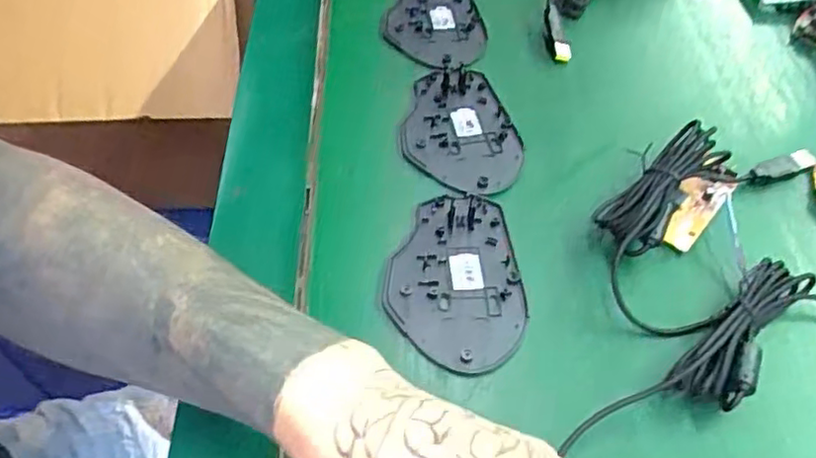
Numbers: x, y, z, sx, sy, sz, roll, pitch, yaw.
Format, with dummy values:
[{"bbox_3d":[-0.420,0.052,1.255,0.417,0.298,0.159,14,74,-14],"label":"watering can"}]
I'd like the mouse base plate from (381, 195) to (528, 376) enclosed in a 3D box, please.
[{"bbox_3d":[0.025,0.026,0.362,0.072,0.005,0.108,-1,52,-3],"label":"mouse base plate"}]

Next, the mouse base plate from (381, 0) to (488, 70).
[{"bbox_3d":[0.018,-0.158,0.505,0.073,0.013,0.117,-8,53,-8],"label":"mouse base plate"}]

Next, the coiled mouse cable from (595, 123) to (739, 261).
[{"bbox_3d":[0.148,-0.020,0.389,0.111,0.030,0.038,-35,61,-26],"label":"coiled mouse cable"}]

